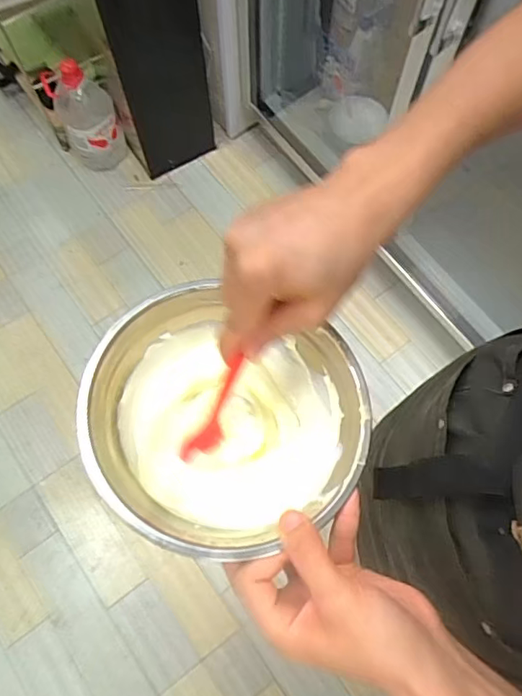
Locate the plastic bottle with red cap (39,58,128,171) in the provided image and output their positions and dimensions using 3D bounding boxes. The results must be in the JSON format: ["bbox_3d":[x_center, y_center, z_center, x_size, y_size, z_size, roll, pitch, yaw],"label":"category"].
[{"bbox_3d":[-0.523,-0.702,1.602,0.168,0.306,0.164,0,69,0],"label":"plastic bottle with red cap"}]

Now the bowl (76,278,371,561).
[{"bbox_3d":[-0.023,0.053,0.384,0.185,0.085,0.175,1,69,-2],"label":"bowl"}]

